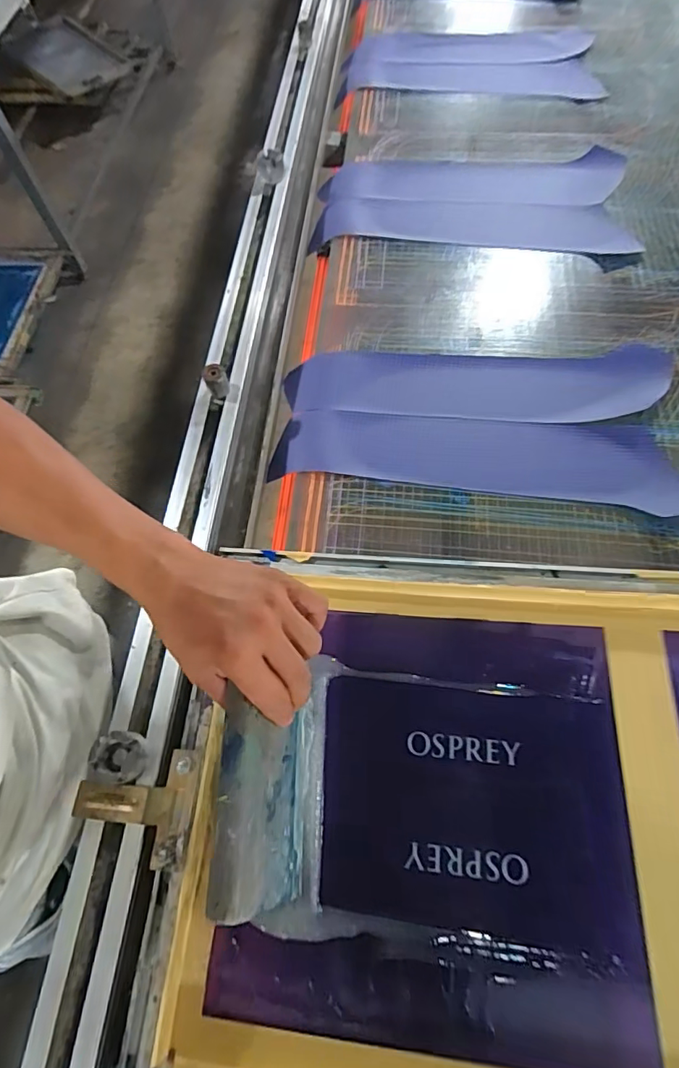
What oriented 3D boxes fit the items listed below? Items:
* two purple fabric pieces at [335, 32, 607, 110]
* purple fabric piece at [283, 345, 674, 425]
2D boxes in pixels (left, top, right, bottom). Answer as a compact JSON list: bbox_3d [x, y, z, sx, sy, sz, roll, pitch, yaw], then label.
[{"bbox_3d":[0.225,-0.818,0.893,0.435,0.030,0.218,8,66,6],"label":"two purple fabric pieces"},{"bbox_3d":[0.160,-0.173,0.590,0.440,0.013,0.101,-1,66,1],"label":"purple fabric piece"}]

